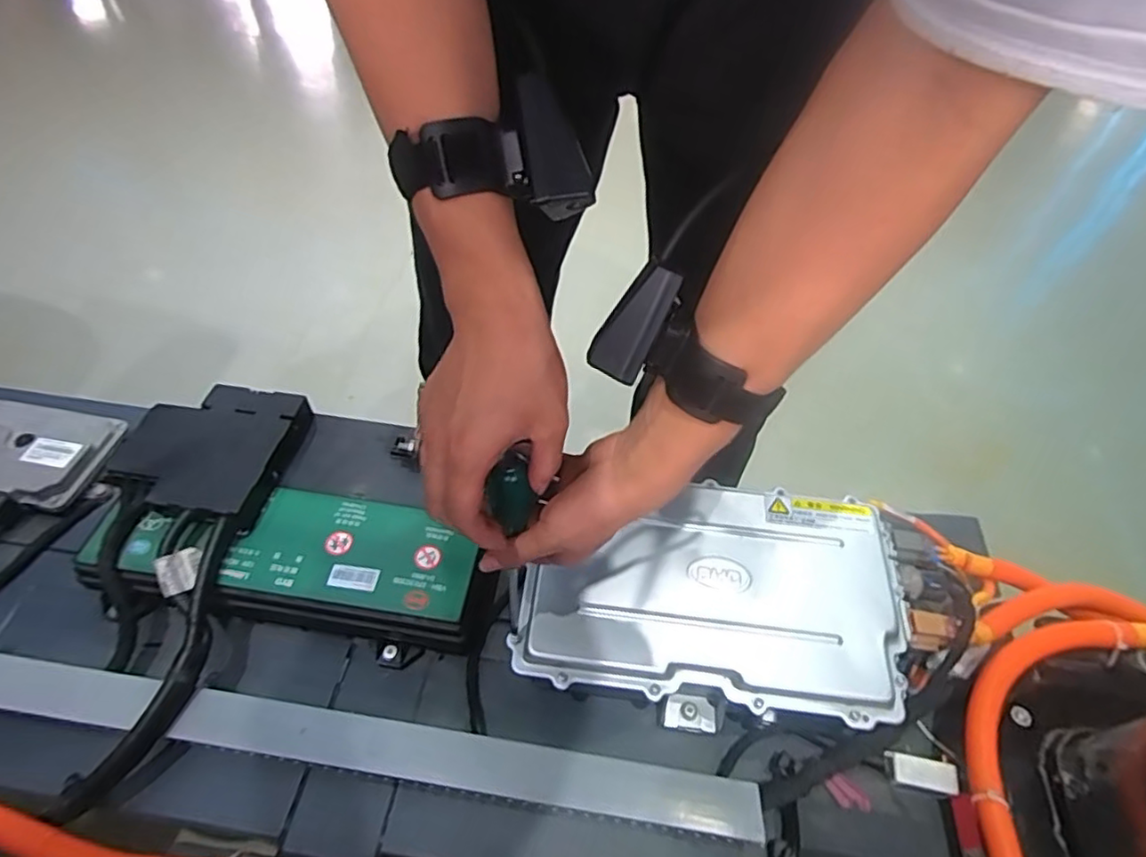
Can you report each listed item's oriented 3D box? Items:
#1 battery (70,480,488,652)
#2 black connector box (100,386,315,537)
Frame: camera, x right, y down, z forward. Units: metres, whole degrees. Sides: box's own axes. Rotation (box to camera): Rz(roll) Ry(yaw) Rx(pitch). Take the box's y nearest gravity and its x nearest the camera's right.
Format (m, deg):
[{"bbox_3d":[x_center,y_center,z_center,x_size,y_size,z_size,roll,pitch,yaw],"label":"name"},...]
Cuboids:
[{"bbox_3d":[-0.260,0.126,0.592,0.356,0.075,0.120,7,52,2],"label":"battery"},{"bbox_3d":[-0.352,0.017,0.607,0.142,0.034,0.143,12,53,6],"label":"black connector box"}]

